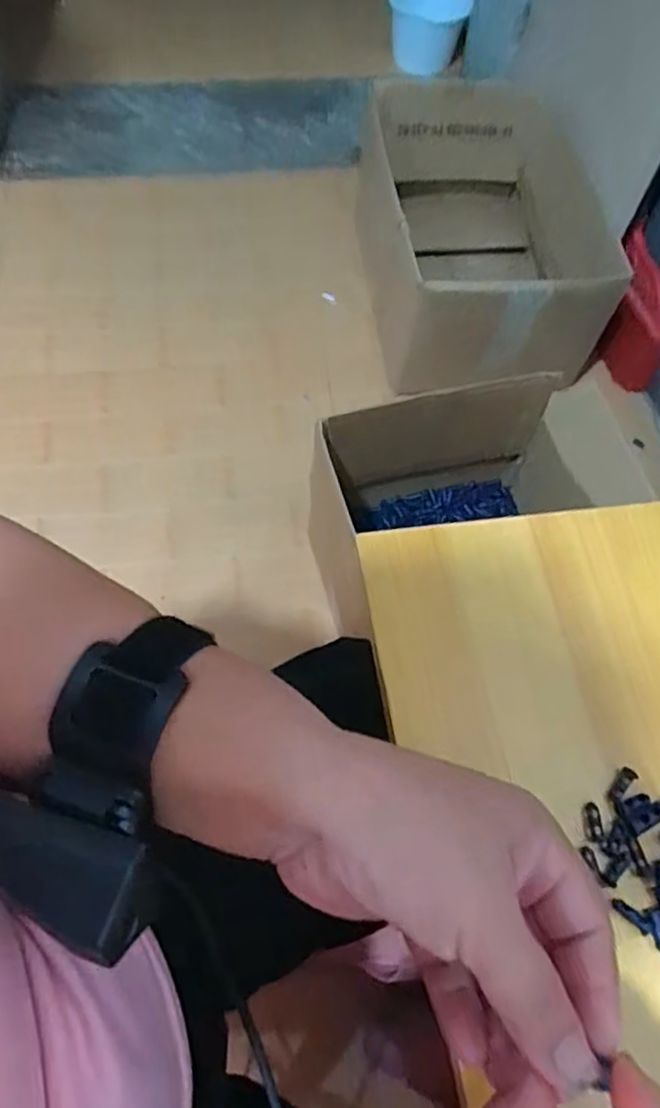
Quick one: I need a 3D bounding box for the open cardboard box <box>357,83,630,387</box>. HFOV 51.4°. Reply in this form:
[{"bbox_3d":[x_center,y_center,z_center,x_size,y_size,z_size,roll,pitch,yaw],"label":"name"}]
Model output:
[{"bbox_3d":[0.218,-0.470,1.050,0.353,0.220,0.434,6,64,-1],"label":"open cardboard box"}]

